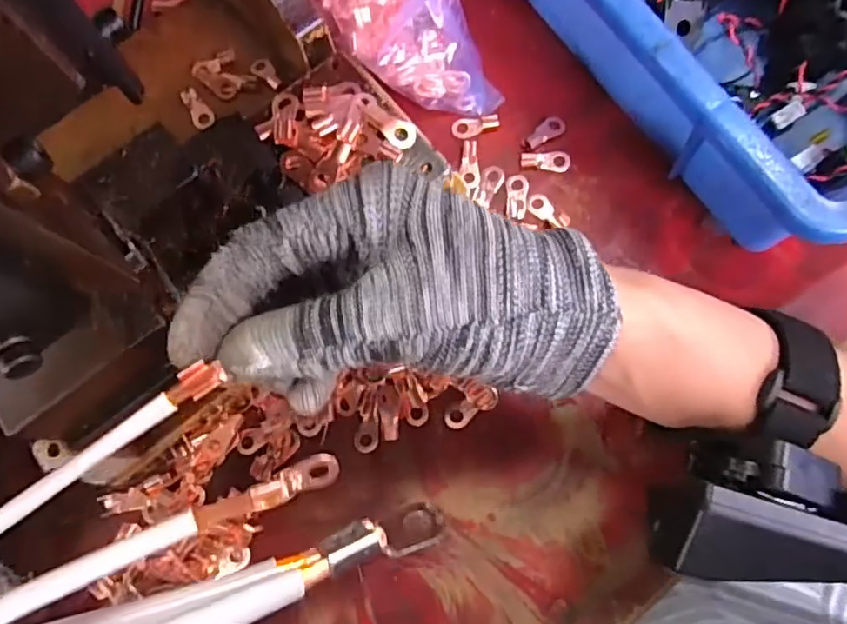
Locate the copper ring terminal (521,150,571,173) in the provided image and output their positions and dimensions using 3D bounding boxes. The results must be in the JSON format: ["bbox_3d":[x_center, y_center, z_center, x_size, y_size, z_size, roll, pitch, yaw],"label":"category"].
[{"bbox_3d":[0.065,-0.081,0.326,0.026,0.004,0.012,6,77,6],"label":"copper ring terminal"}]

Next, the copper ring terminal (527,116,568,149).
[{"bbox_3d":[0.065,-0.096,0.329,0.025,0.005,0.011,-43,77,-6],"label":"copper ring terminal"}]

